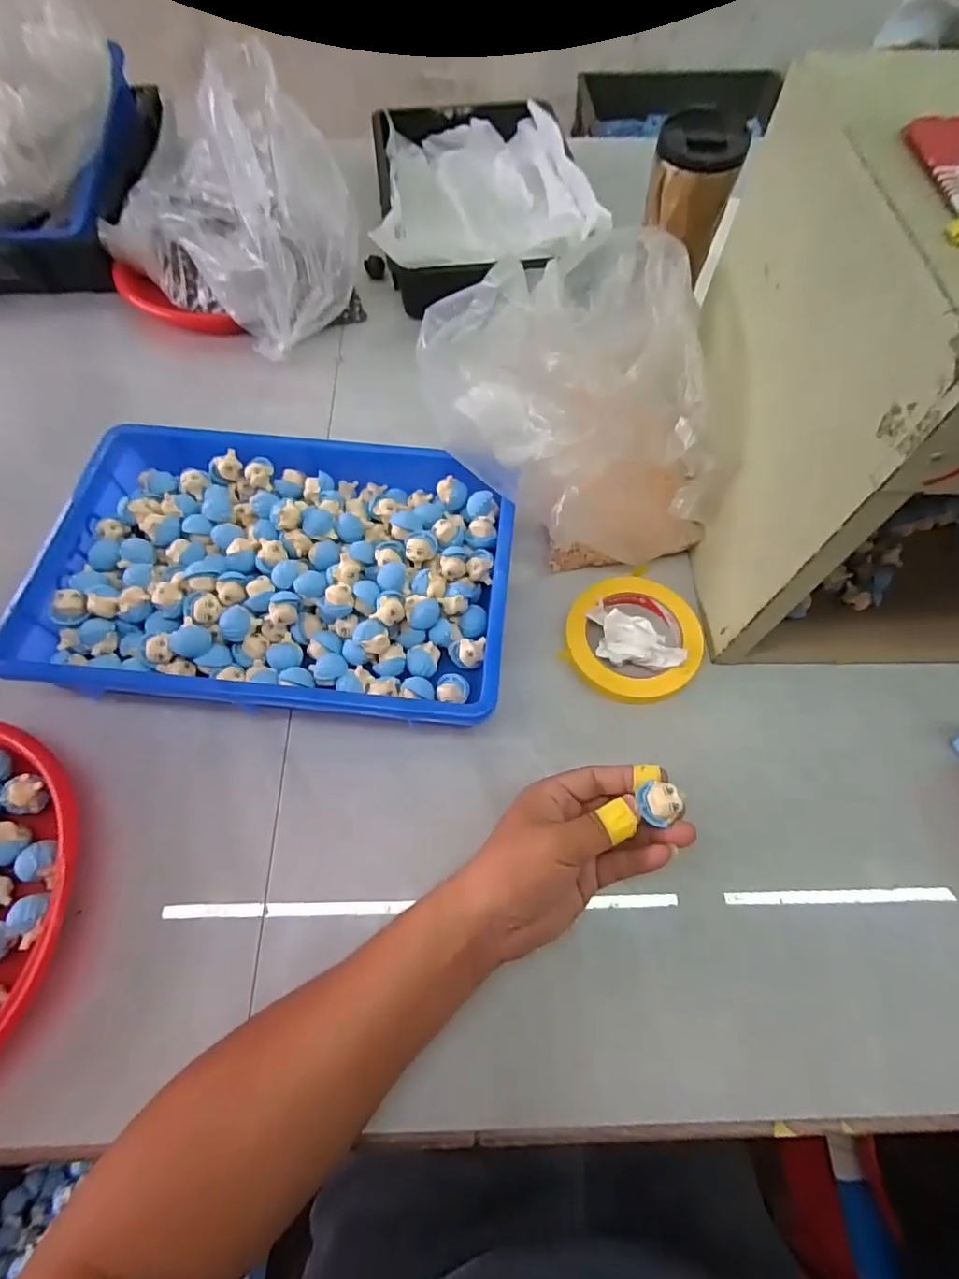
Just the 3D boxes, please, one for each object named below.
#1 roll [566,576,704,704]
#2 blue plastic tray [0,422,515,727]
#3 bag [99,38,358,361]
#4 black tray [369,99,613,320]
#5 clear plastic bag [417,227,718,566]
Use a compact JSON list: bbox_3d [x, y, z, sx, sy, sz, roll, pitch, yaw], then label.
[{"bbox_3d":[0.129,-0.002,0.466,0.111,0.014,0.108,0,64,-1],"label":"roll"},{"bbox_3d":[-0.163,-0.063,0.473,0.370,0.058,0.268,4,64,1],"label":"blue plastic tray"},{"bbox_3d":[-0.267,-0.446,0.571,0.259,0.176,0.150,37,69,16],"label":"bag"},{"bbox_3d":[0.000,-0.568,0.697,0.252,0.065,0.371,-5,64,-3],"label":"black tray"},{"bbox_3d":[0.073,-0.187,0.454,0.230,0.175,0.189,-7,64,-5],"label":"clear plastic bag"}]

